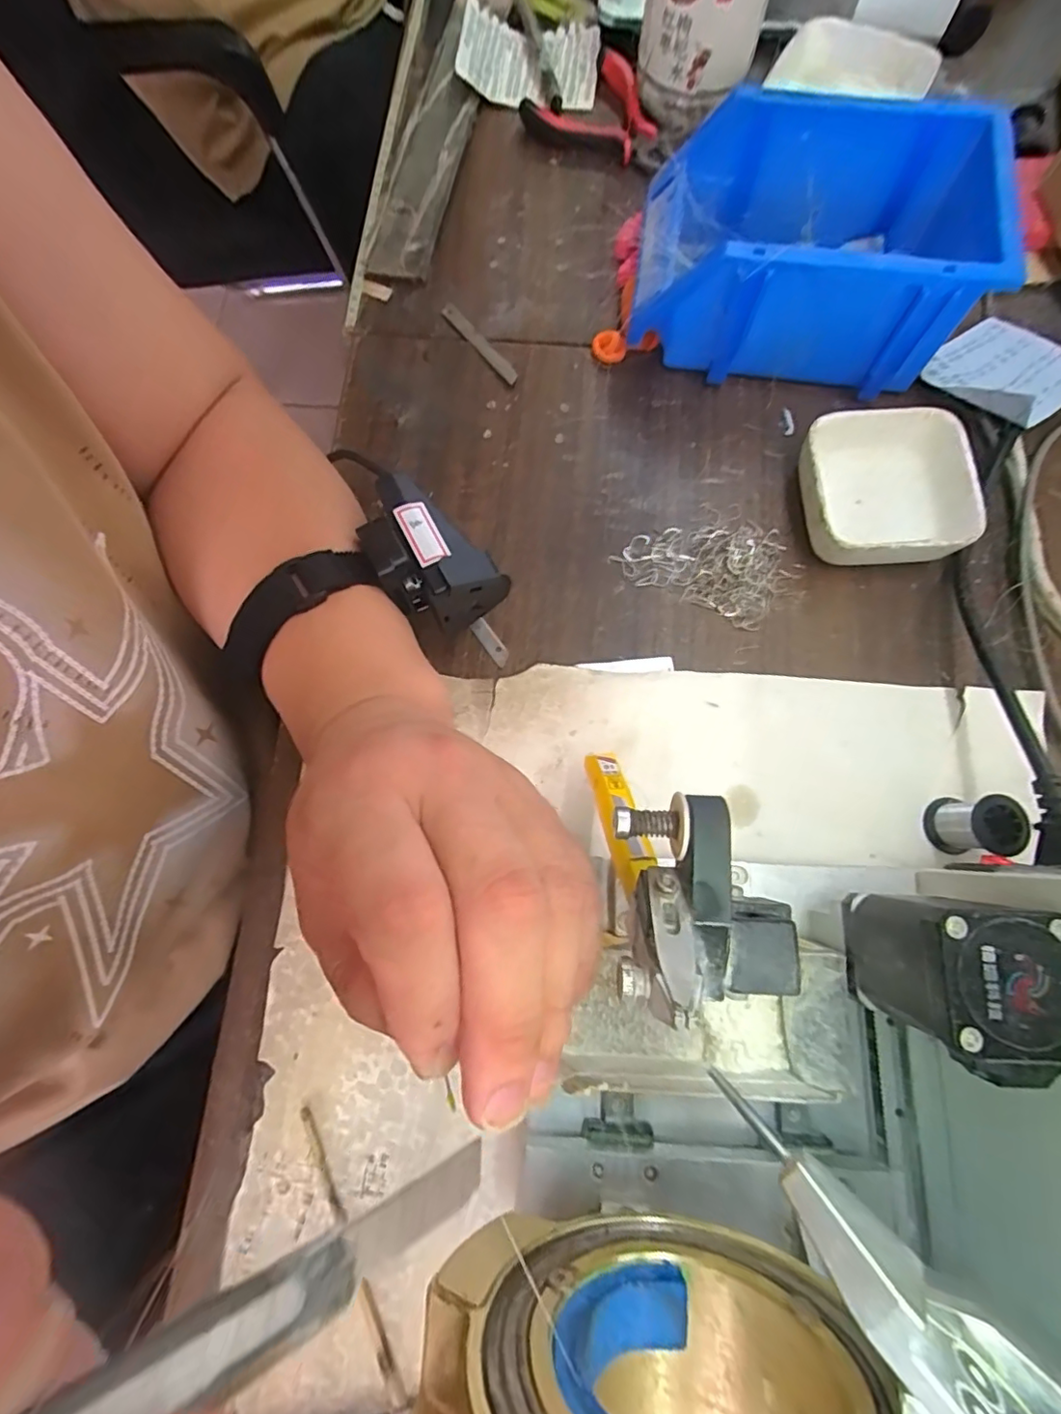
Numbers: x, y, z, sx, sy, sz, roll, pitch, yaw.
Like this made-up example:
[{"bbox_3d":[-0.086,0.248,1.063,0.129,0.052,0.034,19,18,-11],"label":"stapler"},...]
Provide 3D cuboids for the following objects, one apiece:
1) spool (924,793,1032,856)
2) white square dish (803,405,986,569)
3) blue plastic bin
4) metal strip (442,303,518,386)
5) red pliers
[{"bbox_3d":[0.211,0.056,0.273,0.026,0.032,0.027,0,75,1],"label":"spool"},{"bbox_3d":[0.195,-0.120,0.318,0.088,0.033,0.085,-3,75,0],"label":"white square dish"},{"bbox_3d":[0.165,-0.264,0.333,0.203,0.082,0.131,6,76,3],"label":"blue plastic bin"},{"bbox_3d":[-0.032,-0.232,0.368,0.010,0.004,0.075,-37,78,-8],"label":"metal strip"},{"bbox_3d":[0.053,-0.404,0.403,0.080,0.026,0.115,-30,77,-6],"label":"red pliers"}]

